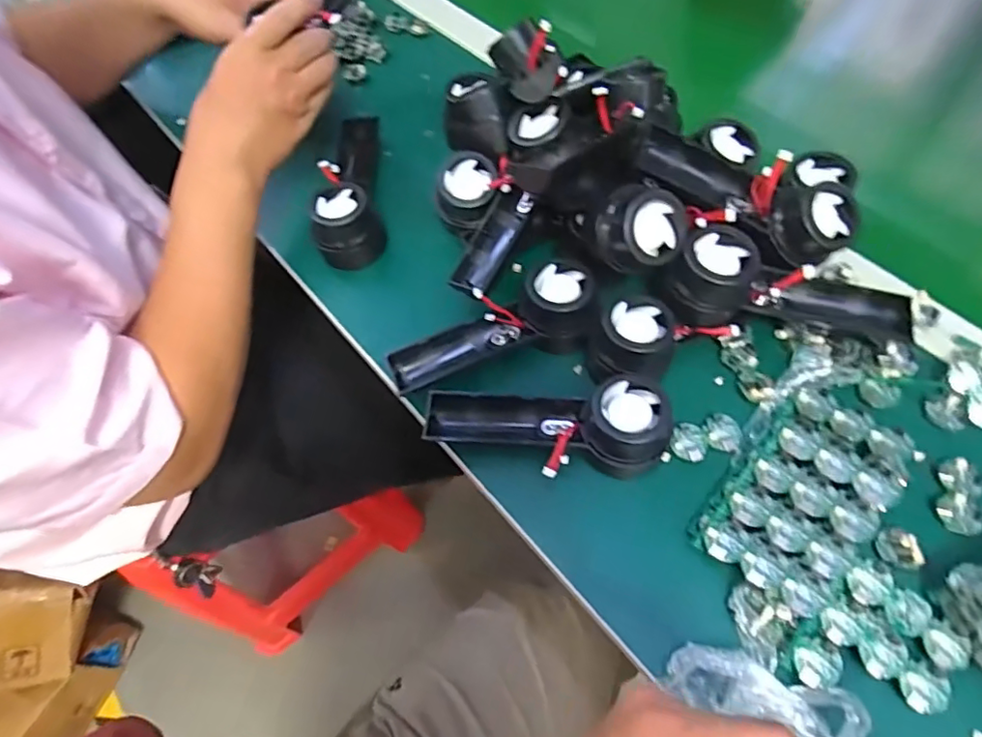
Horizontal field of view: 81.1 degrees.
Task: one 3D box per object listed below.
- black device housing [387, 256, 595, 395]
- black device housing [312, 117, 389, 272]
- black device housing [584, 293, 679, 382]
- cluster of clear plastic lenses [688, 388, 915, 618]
[{"bbox_3d":[-0.001,-0.031,0.424,0.152,0.050,0.054,-16,62,-4],"label":"black device housing"},{"bbox_3d":[-0.124,-0.167,0.511,0.058,0.053,0.165,-7,61,0],"label":"black device housing"},{"bbox_3d":[0.098,-0.019,0.401,0.056,0.043,0.054,17,64,13],"label":"black device housing"},{"bbox_3d":[0.196,0.074,0.353,0.081,0.017,0.138,36,70,21],"label":"cluster of clear plastic lenses"}]

